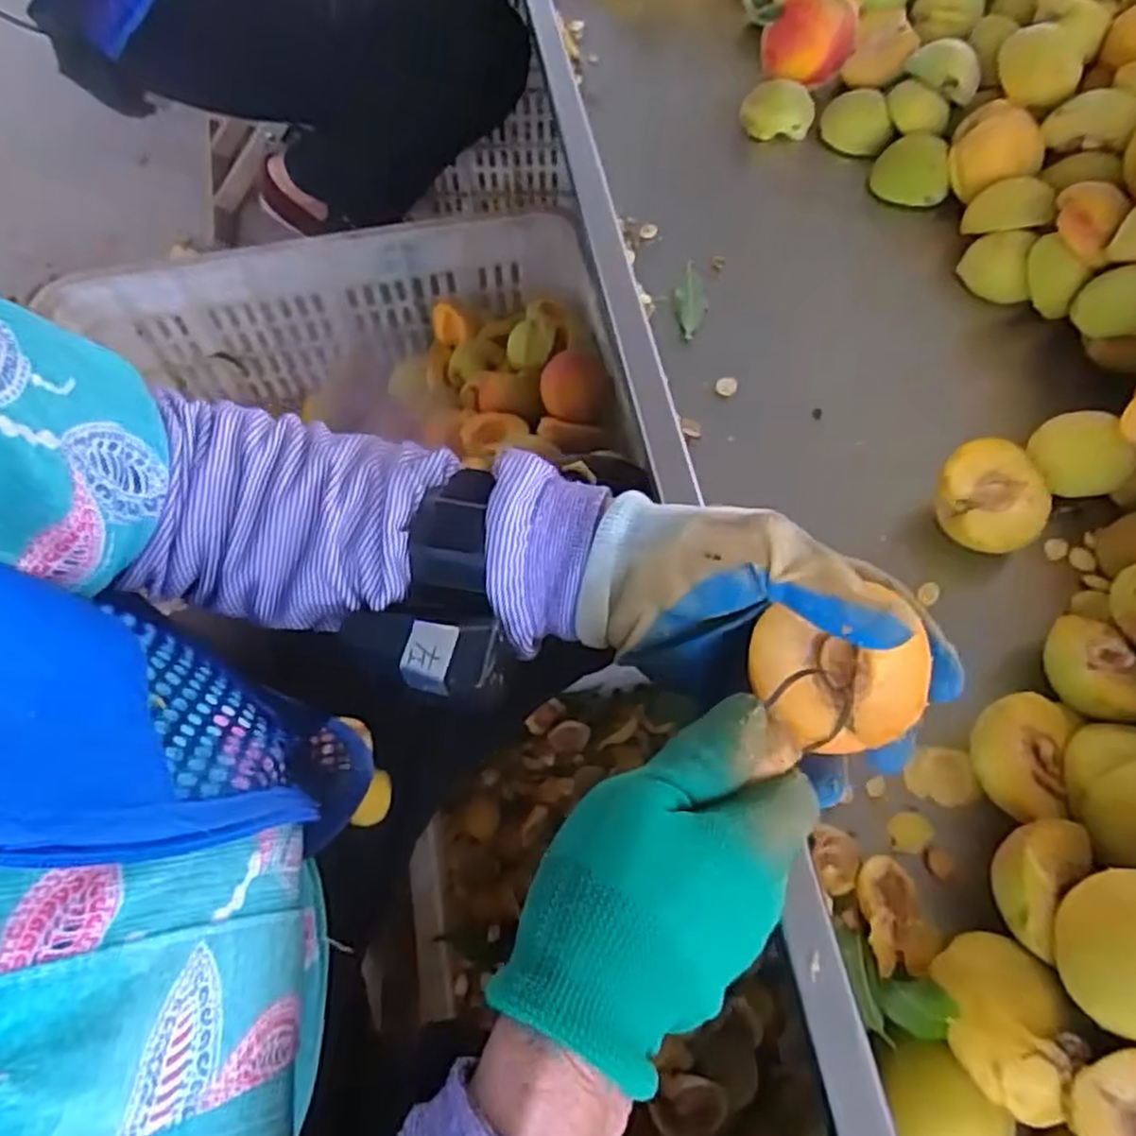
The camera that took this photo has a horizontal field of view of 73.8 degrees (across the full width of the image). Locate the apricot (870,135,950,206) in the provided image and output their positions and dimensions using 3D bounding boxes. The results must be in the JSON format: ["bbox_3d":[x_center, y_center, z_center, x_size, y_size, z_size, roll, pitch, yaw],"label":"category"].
[{"bbox_3d":[0.261,-0.305,0.579,0.045,0.031,0.049,0,62,1],"label":"apricot"}]

